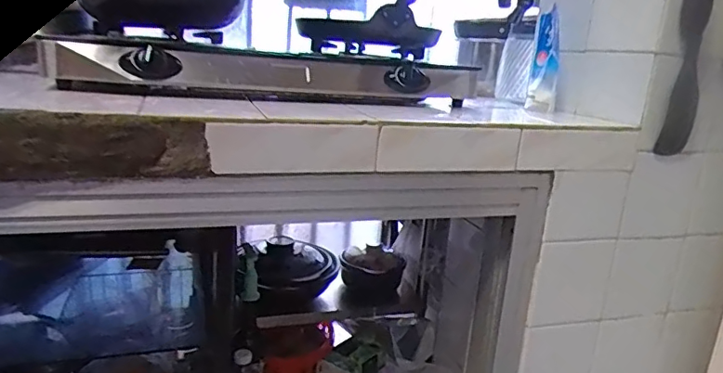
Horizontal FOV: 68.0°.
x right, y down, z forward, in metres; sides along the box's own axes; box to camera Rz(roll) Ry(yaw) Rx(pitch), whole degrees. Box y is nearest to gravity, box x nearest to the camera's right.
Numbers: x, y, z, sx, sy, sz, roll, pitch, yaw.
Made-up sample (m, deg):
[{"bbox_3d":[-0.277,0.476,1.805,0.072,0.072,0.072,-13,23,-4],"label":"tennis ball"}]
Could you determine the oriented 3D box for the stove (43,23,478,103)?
[{"bbox_3d":[-0.154,-0.214,0.945,0.637,0.090,0.309,-2,16,-23],"label":"stove"}]

